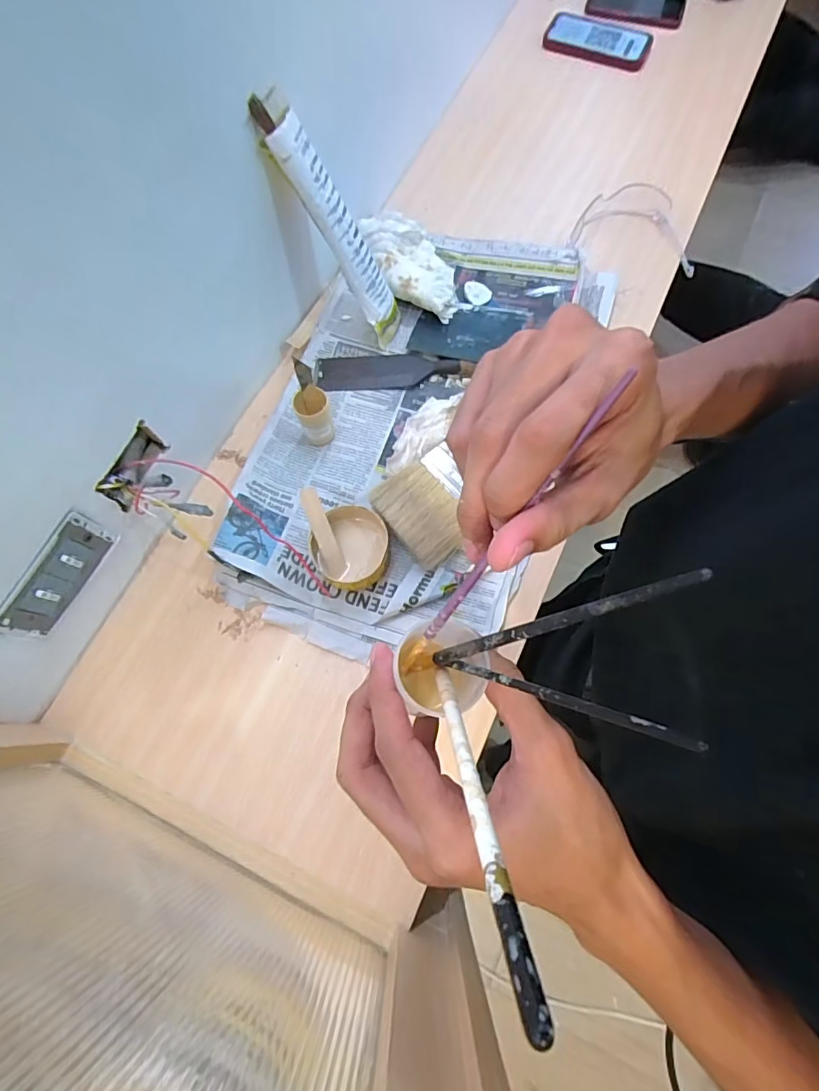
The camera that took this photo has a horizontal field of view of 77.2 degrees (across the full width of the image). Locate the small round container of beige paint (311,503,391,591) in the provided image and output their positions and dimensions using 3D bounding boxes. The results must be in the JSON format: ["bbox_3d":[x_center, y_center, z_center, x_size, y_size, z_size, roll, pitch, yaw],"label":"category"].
[{"bbox_3d":[-0.064,0.001,0.560,0.080,0.033,0.084,-1,72,2],"label":"small round container of beige paint"}]

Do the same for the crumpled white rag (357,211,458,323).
[{"bbox_3d":[0.009,-0.366,0.671,0.089,0.041,0.160,-24,73,-5],"label":"crumpled white rag"}]

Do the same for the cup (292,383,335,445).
[{"bbox_3d":[-0.109,-0.149,0.596,0.039,0.064,0.039,-1,72,2],"label":"cup"}]

